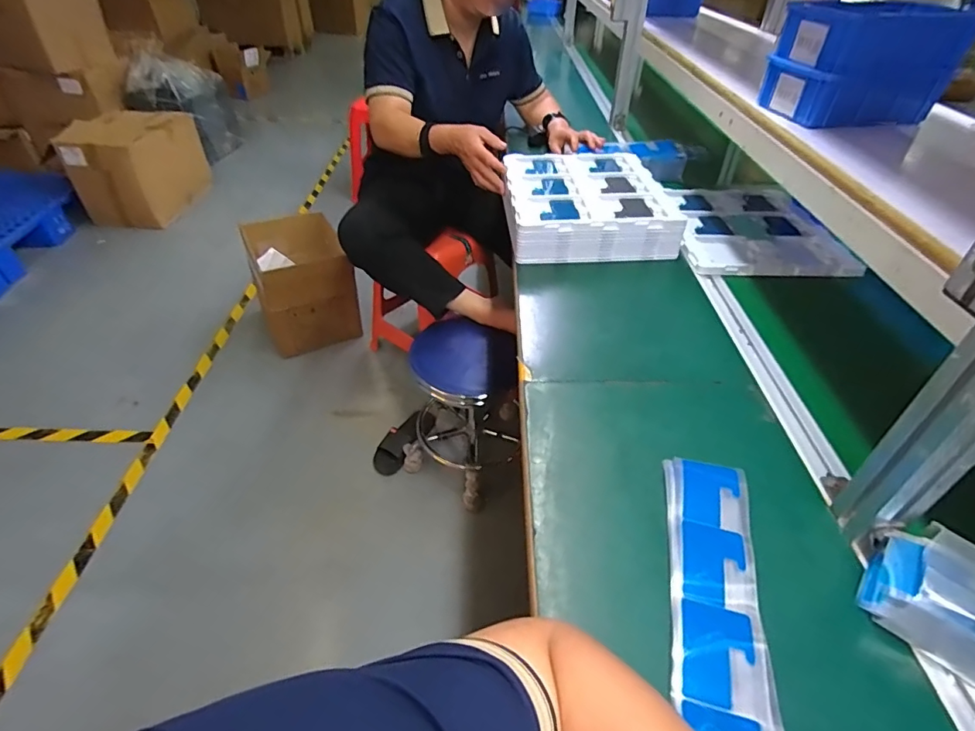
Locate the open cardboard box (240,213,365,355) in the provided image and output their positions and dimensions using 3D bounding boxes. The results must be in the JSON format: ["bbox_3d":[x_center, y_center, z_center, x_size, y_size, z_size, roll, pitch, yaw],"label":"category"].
[{"bbox_3d":[-0.643,-0.273,1.756,0.311,0.370,0.293,-16,45,-19],"label":"open cardboard box"}]

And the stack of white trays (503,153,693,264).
[{"bbox_3d":[0.179,-0.308,0.931,0.283,0.076,0.320,-1,42,-4],"label":"stack of white trays"}]

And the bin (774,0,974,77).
[{"bbox_3d":[0.482,-0.414,0.623,0.171,0.074,0.129,-5,42,-7],"label":"bin"}]

